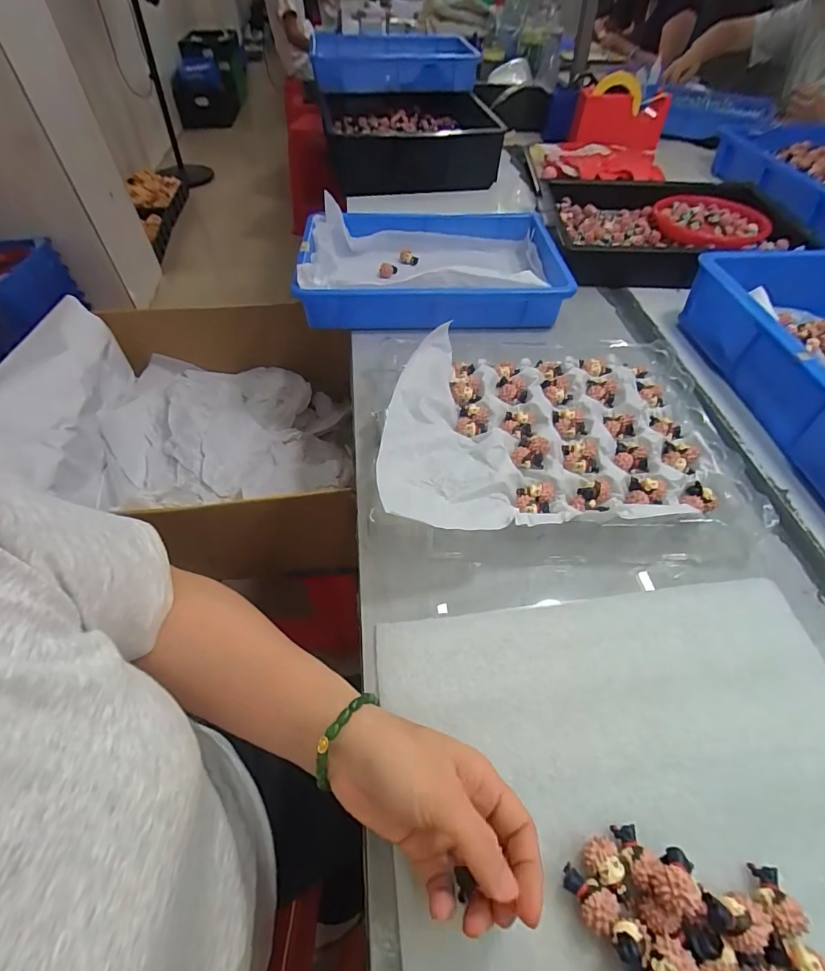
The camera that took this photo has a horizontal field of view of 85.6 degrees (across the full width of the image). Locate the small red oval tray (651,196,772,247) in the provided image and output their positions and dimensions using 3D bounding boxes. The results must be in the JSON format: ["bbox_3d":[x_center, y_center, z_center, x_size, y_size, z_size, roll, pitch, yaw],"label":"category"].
[{"bbox_3d":[0.499,-0.439,0.742,0.174,0.025,0.153,-7,53,-6],"label":"small red oval tray"}]

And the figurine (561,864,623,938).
[{"bbox_3d":[0.097,0.230,0.248,0.030,0.017,0.020,33,60,21],"label":"figurine"}]

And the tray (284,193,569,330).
[{"bbox_3d":[0.025,-0.323,0.652,0.357,0.079,0.249,-1,52,-1],"label":"tray"}]

